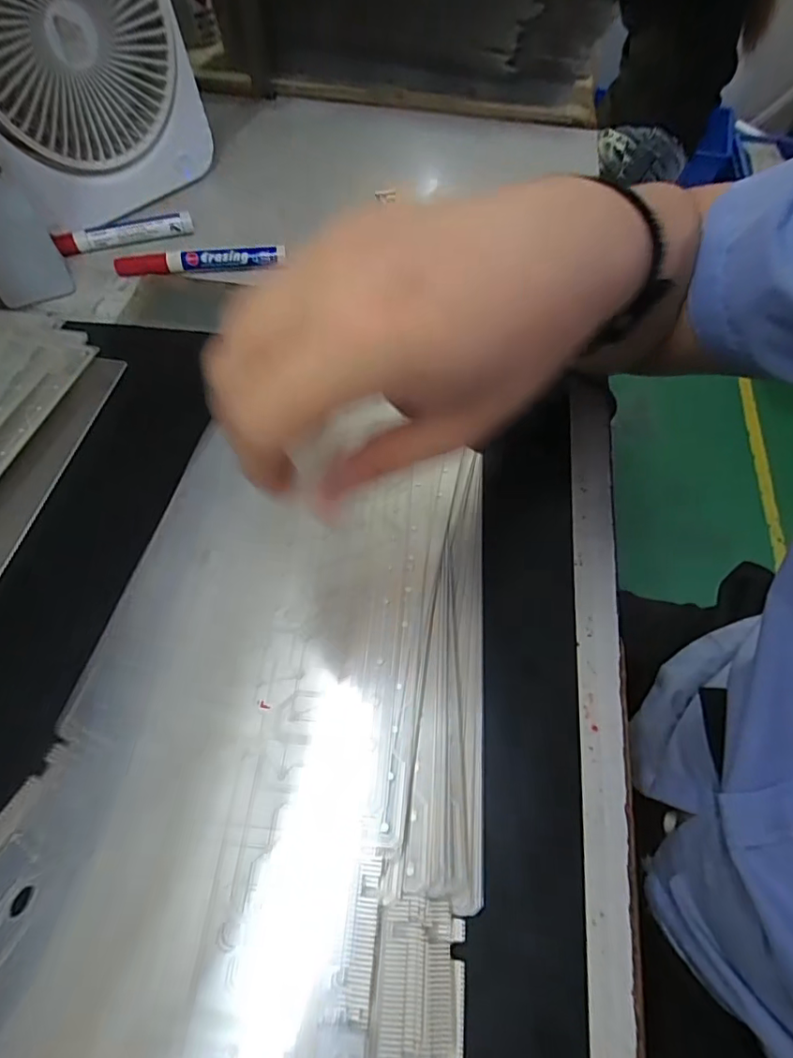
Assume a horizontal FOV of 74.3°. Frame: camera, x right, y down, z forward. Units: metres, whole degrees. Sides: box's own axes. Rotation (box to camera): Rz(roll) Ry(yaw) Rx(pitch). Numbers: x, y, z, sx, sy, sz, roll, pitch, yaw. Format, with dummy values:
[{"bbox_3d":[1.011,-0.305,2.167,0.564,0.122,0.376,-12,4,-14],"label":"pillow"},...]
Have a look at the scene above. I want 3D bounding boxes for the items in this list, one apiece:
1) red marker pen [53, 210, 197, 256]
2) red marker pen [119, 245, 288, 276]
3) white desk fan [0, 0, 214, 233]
[{"bbox_3d":[-0.236,-0.257,0.453,0.112,0.013,0.016,-17,60,-11],"label":"red marker pen"},{"bbox_3d":[-0.164,-0.223,0.436,0.137,0.017,0.018,-4,58,-3],"label":"red marker pen"},{"bbox_3d":[-0.242,-0.353,0.406,0.047,0.194,0.170,39,66,20],"label":"white desk fan"}]

